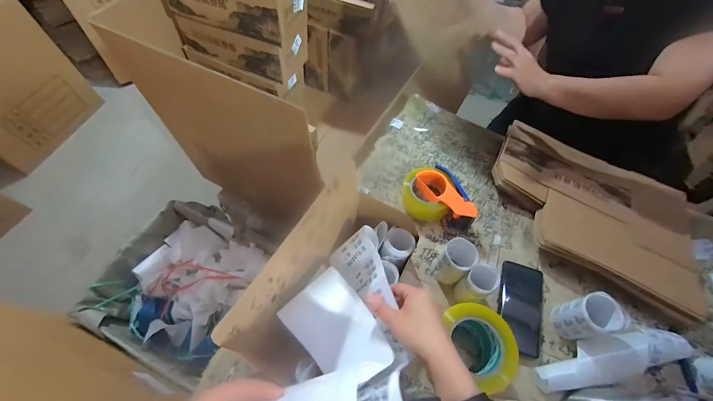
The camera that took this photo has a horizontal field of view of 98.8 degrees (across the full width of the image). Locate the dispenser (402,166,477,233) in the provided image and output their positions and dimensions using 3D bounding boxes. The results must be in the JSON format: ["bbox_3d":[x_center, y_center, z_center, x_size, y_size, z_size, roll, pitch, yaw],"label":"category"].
[{"bbox_3d":[0.169,-0.002,0.657,0.115,0.053,0.157,-19,61,-11],"label":"dispenser"}]

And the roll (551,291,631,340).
[{"bbox_3d":[0.392,0.201,0.524,0.063,0.102,0.060,0,59,0],"label":"roll"}]

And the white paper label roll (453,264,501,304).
[{"bbox_3d":[0.209,0.155,0.544,0.052,0.100,0.048,-37,66,-20],"label":"white paper label roll"}]

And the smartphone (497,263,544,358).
[{"bbox_3d":[0.305,0.196,0.569,0.078,0.011,0.155,17,66,9],"label":"smartphone"}]

